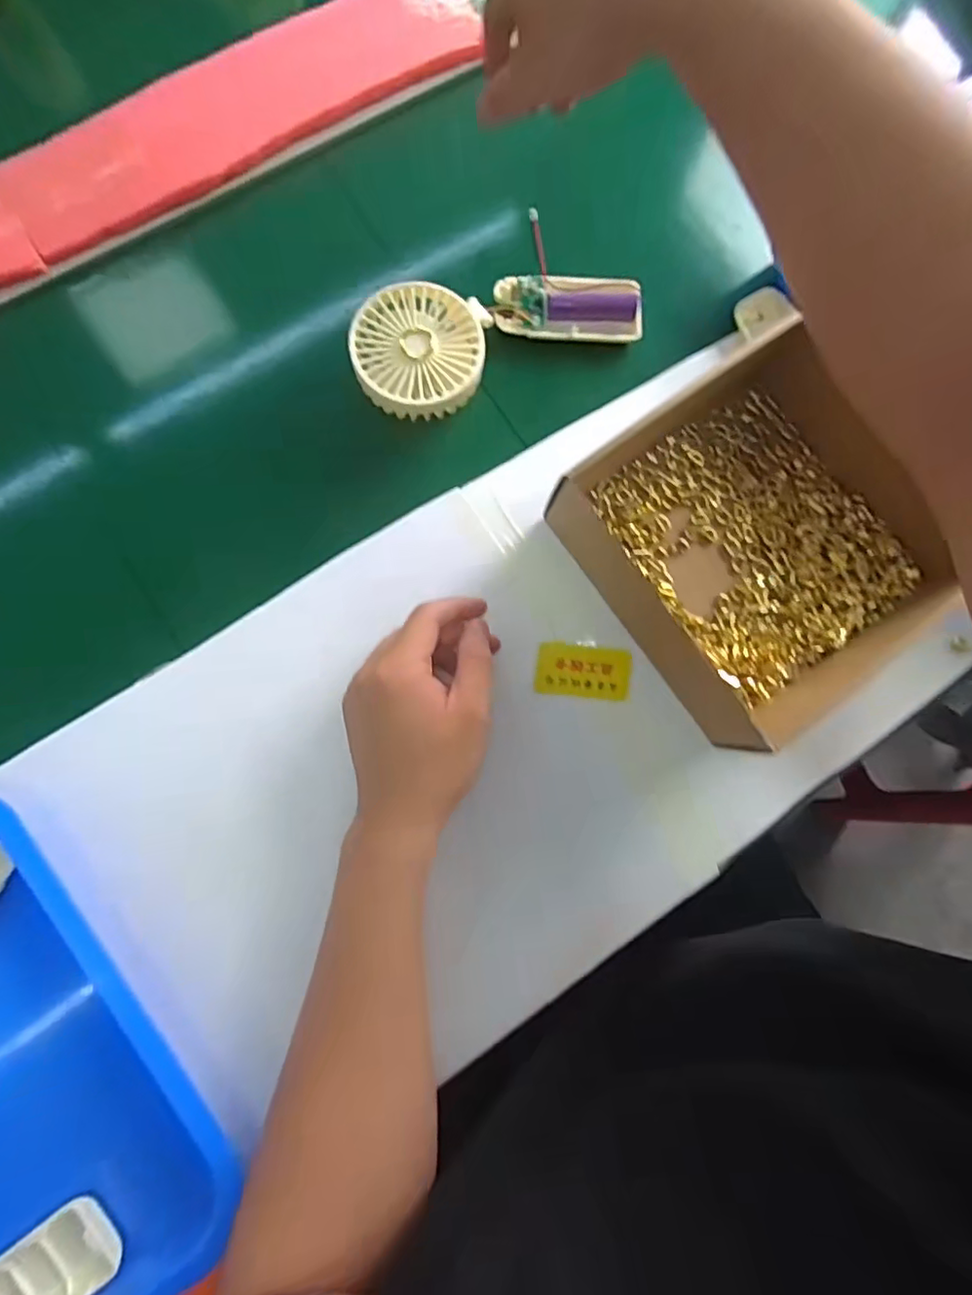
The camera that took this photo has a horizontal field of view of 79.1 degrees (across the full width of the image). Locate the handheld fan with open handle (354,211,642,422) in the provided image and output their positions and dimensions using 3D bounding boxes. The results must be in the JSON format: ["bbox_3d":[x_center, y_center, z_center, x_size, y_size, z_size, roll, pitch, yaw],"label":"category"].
[{"bbox_3d":[0.007,-0.229,0.413,0.207,0.027,0.086,-27,86,-6],"label":"handheld fan with open handle"}]

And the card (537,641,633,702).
[{"bbox_3d":[0.067,0.016,0.400,0.065,0.004,0.035,6,83,-6],"label":"card"}]

